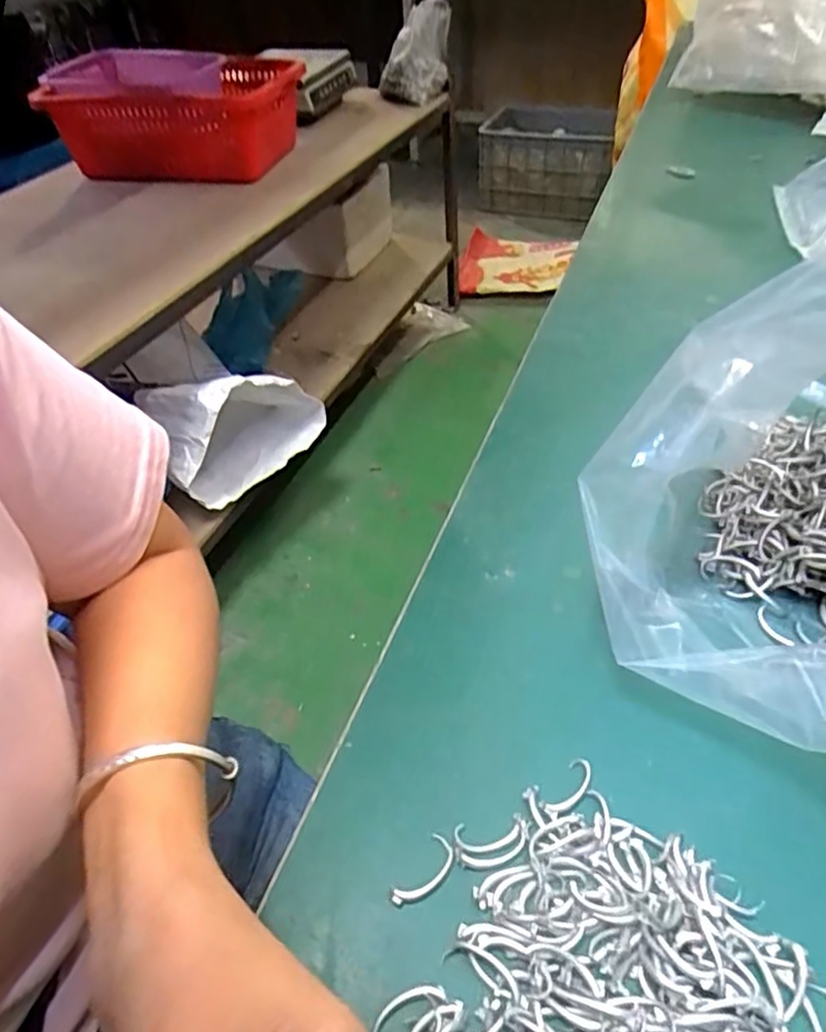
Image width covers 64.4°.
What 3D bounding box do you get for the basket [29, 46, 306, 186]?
[{"bbox_3d":[-0.501,-0.867,1.410,0.513,0.160,0.376,-2,45,2],"label":"basket"}]

